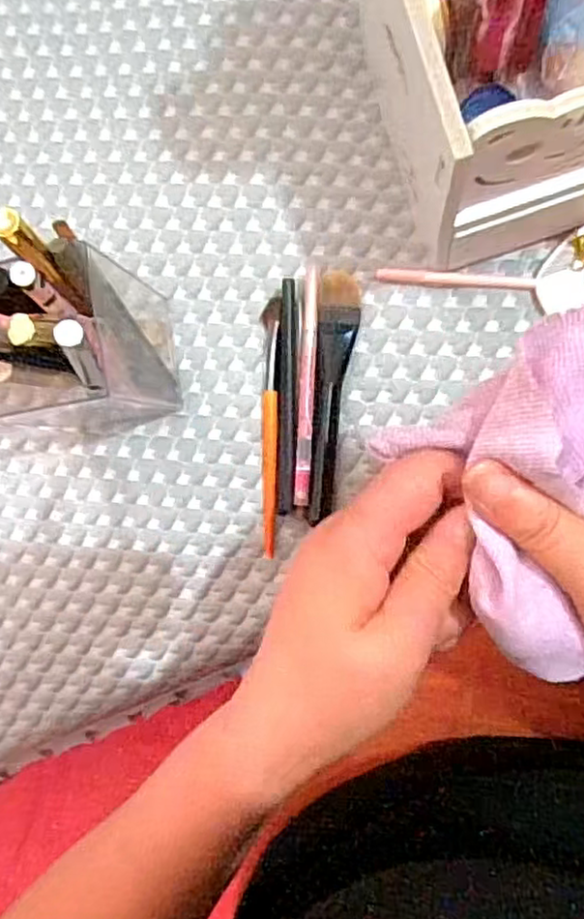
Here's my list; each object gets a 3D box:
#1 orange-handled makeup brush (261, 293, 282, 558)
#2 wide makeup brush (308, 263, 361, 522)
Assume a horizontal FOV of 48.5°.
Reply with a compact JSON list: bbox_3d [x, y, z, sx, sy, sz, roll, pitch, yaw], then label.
[{"bbox_3d":[-0.014,-0.019,0.379,0.013,0.010,0.150,2,90,10],"label":"orange-handled makeup brush"},{"bbox_3d":[0.024,-0.037,0.375,0.022,0.013,0.143,4,90,10],"label":"wide makeup brush"}]

